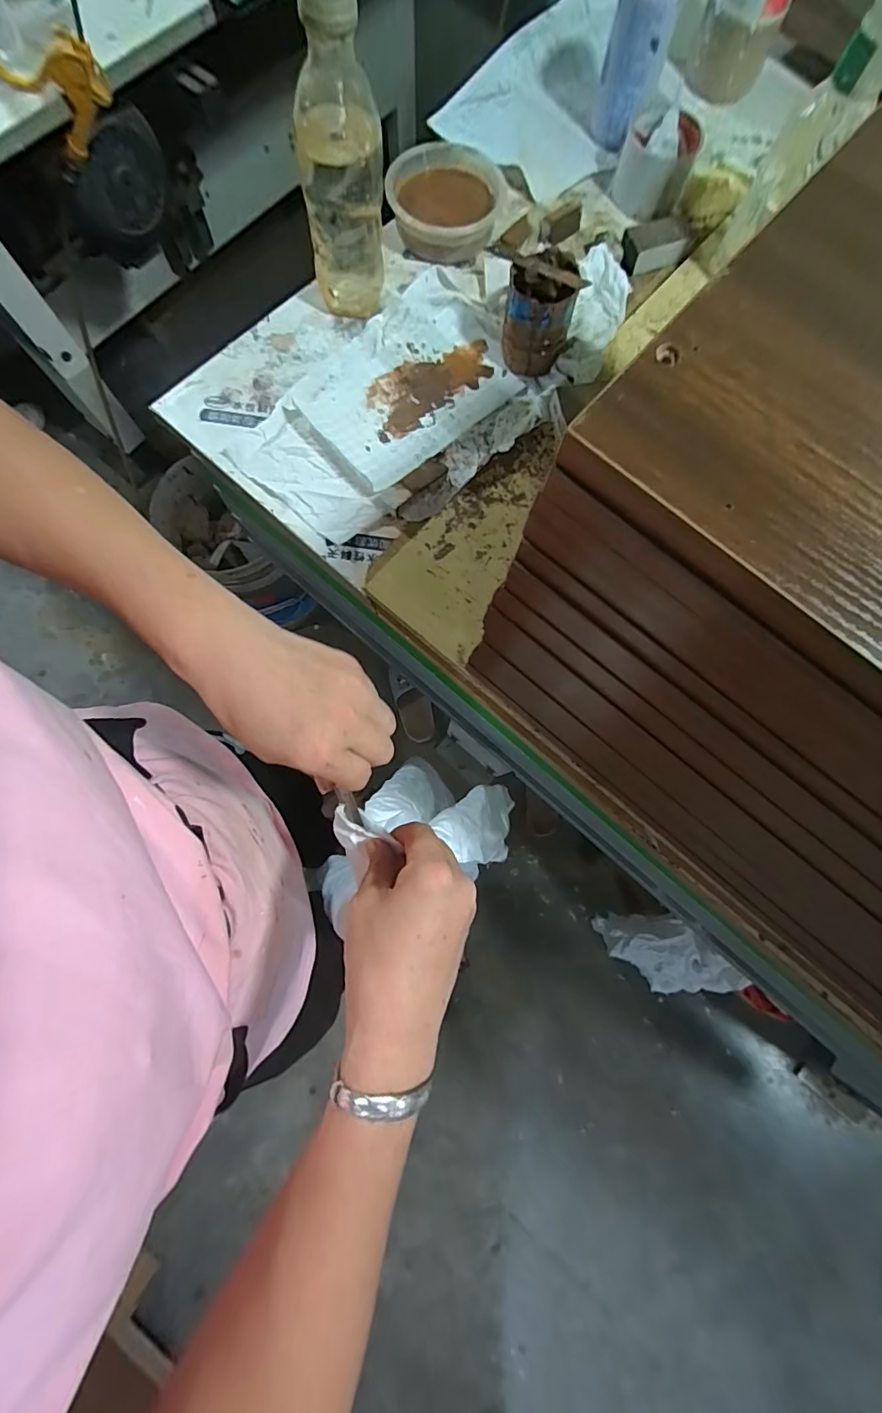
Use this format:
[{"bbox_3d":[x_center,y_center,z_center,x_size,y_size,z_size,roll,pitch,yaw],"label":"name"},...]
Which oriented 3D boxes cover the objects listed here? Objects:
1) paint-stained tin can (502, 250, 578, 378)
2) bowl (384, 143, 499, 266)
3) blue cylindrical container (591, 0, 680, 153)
[{"bbox_3d":[0.097,-0.392,0.482,0.066,0.076,0.072,7,79,1],"label":"paint-stained tin can"},{"bbox_3d":[0.004,-0.572,0.540,0.128,0.037,0.127,10,78,1],"label":"bowl"},{"bbox_3d":[0.217,-0.729,0.542,0.065,0.115,0.077,16,78,2],"label":"blue cylindrical container"}]

